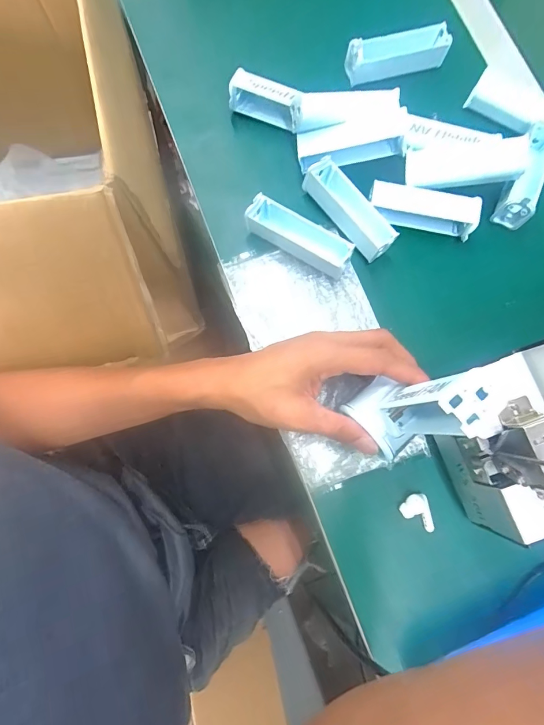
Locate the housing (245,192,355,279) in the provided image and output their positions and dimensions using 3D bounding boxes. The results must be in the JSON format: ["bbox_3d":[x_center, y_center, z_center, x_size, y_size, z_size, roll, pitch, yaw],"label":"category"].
[{"bbox_3d":[0.025,-0.115,0.356,0.098,0.033,0.031,26,80,4],"label":"housing"}]

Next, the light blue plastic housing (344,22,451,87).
[{"bbox_3d":[0.127,-0.311,0.390,0.101,0.031,0.024,-12,80,-3],"label":"light blue plastic housing"}]

